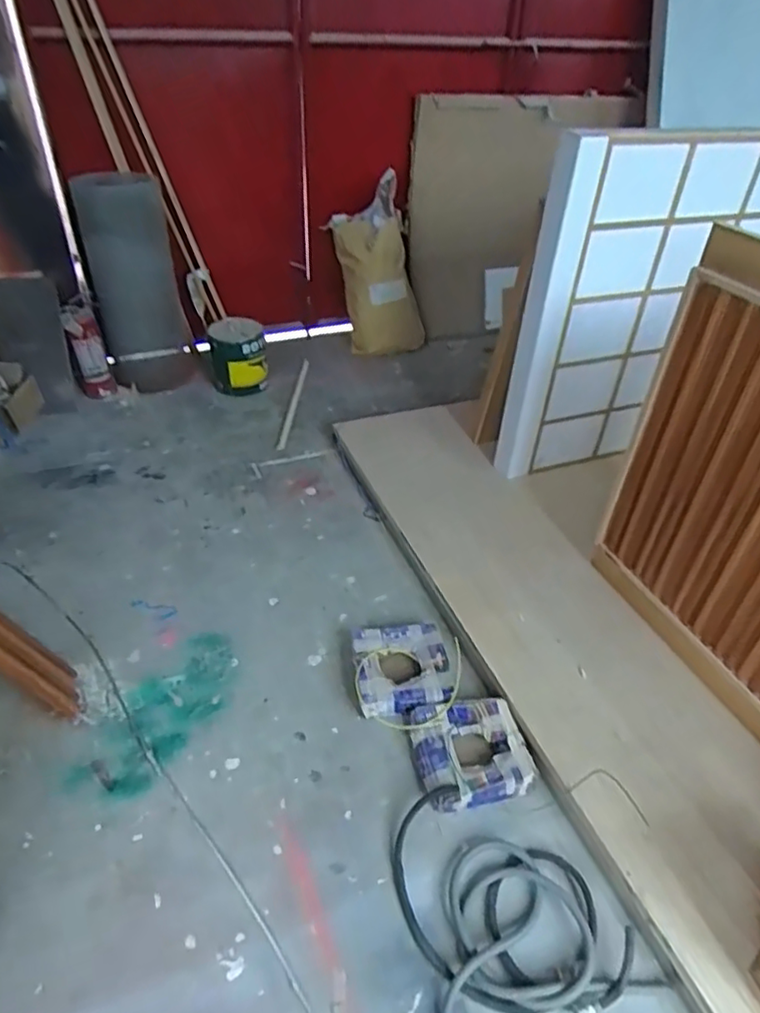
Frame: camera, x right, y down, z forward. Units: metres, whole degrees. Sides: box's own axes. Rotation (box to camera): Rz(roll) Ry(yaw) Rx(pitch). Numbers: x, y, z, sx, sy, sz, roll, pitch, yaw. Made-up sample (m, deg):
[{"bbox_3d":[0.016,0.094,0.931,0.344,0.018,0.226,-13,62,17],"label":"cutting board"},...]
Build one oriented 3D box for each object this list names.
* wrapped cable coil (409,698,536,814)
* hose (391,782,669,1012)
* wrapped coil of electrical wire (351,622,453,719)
[{"bbox_3d":[0.228,0.615,1.589,0.280,0.039,0.260,-8,41,-9],"label":"wrapped cable coil"},{"bbox_3d":[0.257,0.892,1.320,0.433,0.042,0.599,-25,46,-26],"label":"hose"},{"bbox_3d":[0.059,0.464,1.802,0.265,0.042,0.290,-6,41,-6],"label":"wrapped coil of electrical wire"}]

